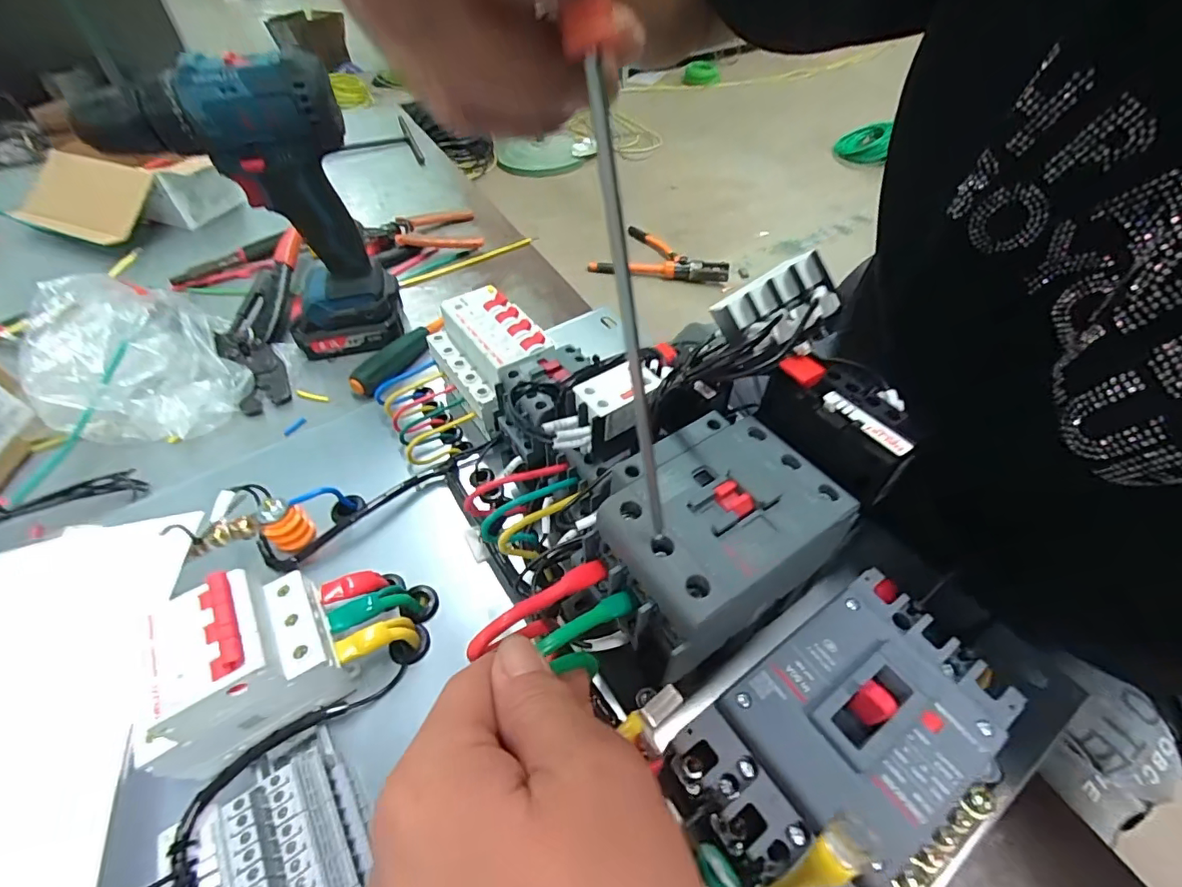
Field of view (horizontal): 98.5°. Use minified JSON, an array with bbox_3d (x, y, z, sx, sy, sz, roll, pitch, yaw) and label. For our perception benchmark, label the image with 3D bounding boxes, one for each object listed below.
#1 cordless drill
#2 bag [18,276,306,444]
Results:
[{"bbox_3d":[-0.244,-0.171,0.397,0.146,0.209,0.069,3,50,3],"label":"cordless drill"},{"bbox_3d":[-0.373,-0.081,0.413,0.185,0.080,0.150,22,53,18],"label":"bag"}]

